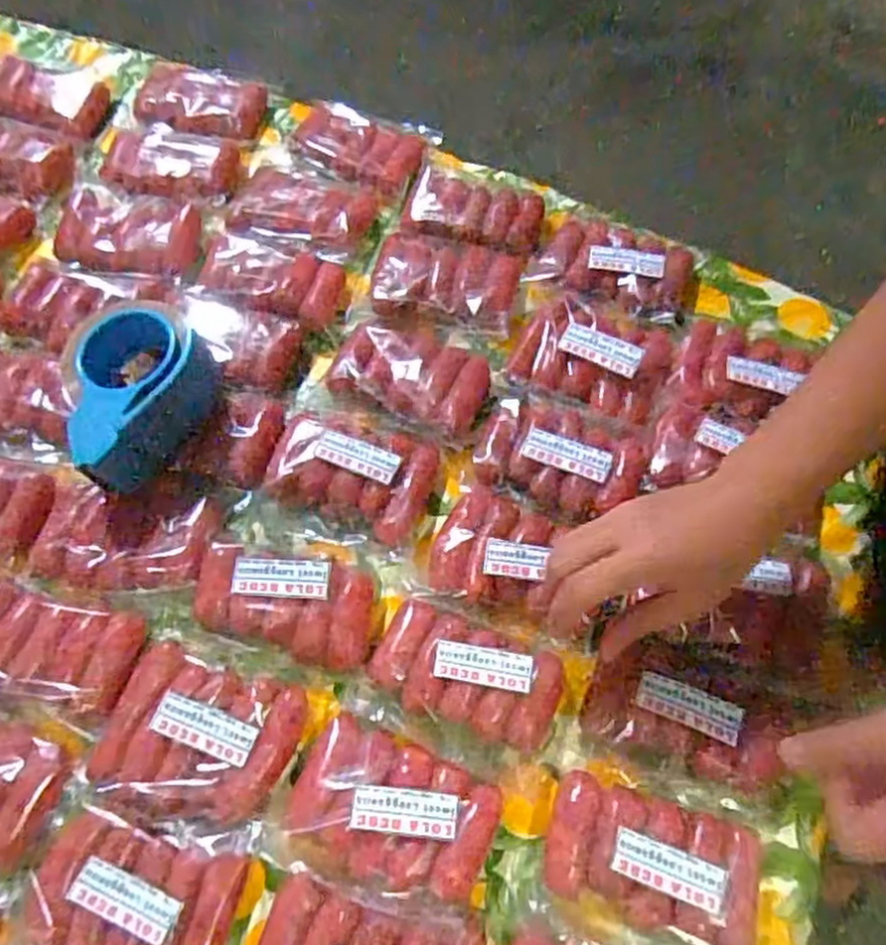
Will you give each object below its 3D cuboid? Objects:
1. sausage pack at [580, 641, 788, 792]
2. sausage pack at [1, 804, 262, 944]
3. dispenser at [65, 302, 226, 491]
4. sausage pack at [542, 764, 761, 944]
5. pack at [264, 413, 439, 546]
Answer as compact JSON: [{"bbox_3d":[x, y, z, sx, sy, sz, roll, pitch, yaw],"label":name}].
[{"bbox_3d":[0.165,0.163,0.505,0.127,0.032,0.075,18,66,8],"label":"sausage pack"},{"bbox_3d":[-0.199,0.272,0.458,0.129,0.029,0.118,12,65,5],"label":"sausage pack"},{"bbox_3d":[-0.233,-0.060,0.581,0.089,0.068,0.143,1,65,0],"label":"dispenser"},{"bbox_3d":[0.134,0.243,0.466,0.131,0.021,0.082,16,66,7],"label":"sausage pack"},{"bbox_3d":[-0.076,-0.005,0.591,0.130,0.027,0.086,21,66,9],"label":"pack"}]

